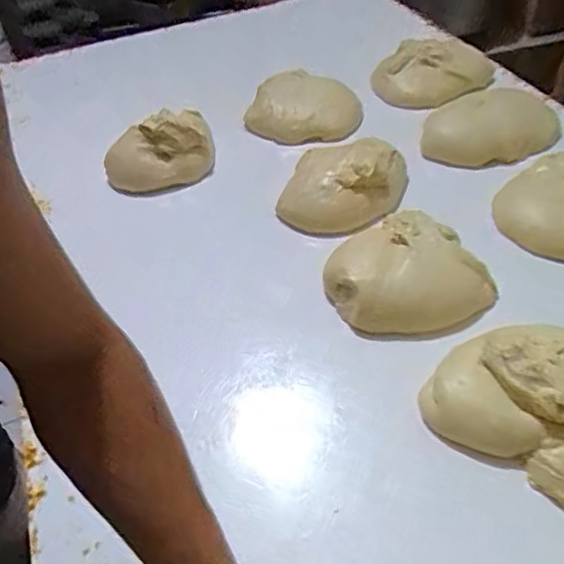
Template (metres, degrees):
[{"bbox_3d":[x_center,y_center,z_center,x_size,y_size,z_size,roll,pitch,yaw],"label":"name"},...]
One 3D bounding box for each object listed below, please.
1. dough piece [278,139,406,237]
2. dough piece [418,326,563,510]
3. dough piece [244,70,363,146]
[{"bbox_3d":[0.095,-0.160,0.888,0.186,0.071,0.189,5,59,31],"label":"dough piece"},{"bbox_3d":[0.274,0.111,0.597,0.209,0.073,0.181,27,54,28],"label":"dough piece"},{"bbox_3d":[0.042,-0.332,1.069,0.222,0.057,0.172,24,52,26],"label":"dough piece"}]

